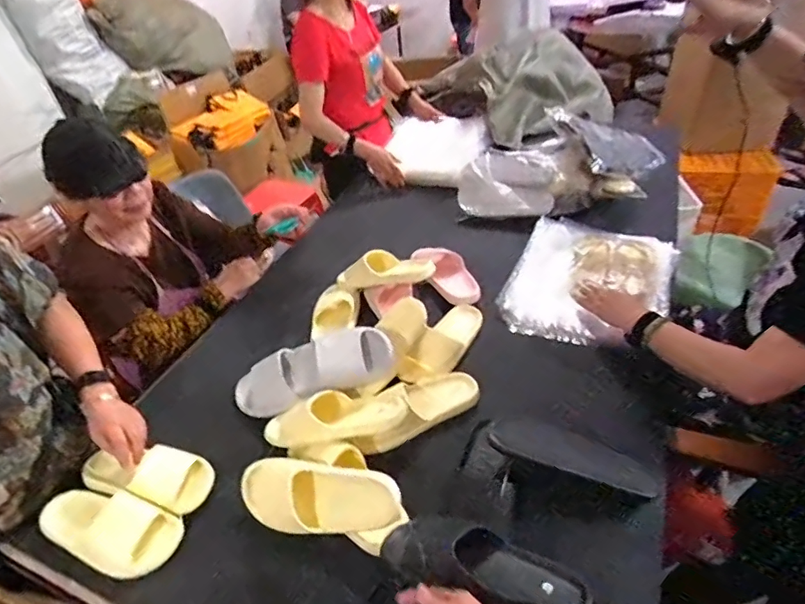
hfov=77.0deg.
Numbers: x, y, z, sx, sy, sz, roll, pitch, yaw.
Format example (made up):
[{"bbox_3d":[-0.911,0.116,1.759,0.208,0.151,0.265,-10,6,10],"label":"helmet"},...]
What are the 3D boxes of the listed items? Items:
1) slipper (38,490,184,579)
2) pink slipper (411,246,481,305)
[{"bbox_3d":[-0.482,0.368,0.829,0.231,0.056,0.110,11,43,19],"label":"slipper"},{"bbox_3d":[0.109,-0.073,1.263,0.109,0.077,0.239,-19,42,-14],"label":"pink slipper"}]

